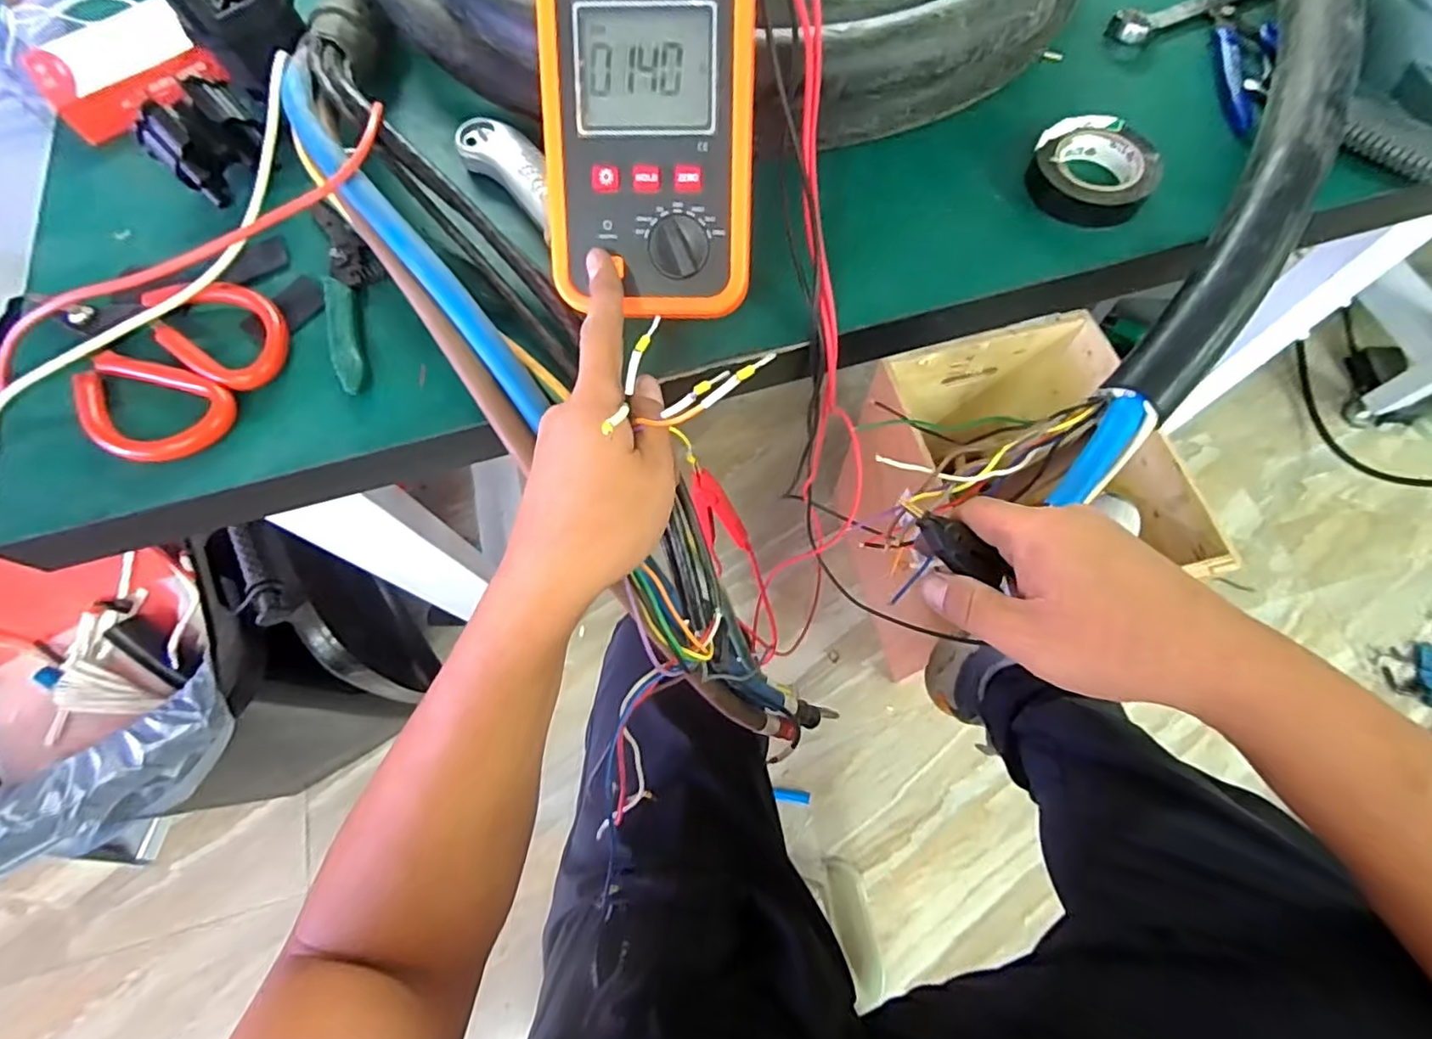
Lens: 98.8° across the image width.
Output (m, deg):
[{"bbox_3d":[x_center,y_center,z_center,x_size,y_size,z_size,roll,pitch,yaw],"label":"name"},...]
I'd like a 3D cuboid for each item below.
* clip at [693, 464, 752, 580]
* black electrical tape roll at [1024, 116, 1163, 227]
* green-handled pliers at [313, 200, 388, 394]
[{"bbox_3d":[0.001,-0.001,0.408,0.032,0.081,0.010,-33,41,-11],"label":"clip"},{"bbox_3d":[0.234,-0.218,0.381,0.071,0.020,0.065,-1,68,1],"label":"black electrical tape roll"},{"bbox_3d":[-0.216,-0.134,0.365,0.030,0.012,0.138,-17,69,-5],"label":"green-handled pliers"}]

